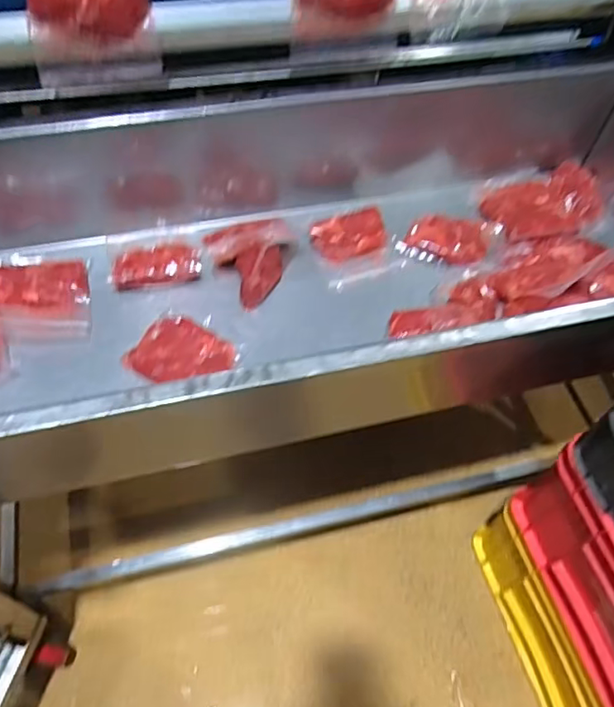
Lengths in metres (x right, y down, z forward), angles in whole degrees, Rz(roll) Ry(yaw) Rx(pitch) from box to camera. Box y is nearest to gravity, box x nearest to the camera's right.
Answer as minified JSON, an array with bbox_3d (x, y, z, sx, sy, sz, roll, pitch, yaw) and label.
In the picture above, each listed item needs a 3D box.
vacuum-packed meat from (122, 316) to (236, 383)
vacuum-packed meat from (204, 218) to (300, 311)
[{"bbox_3d":[-0.192,0.005,0.884,0.152,0.029,0.122,25,60,15],"label":"vacuum-packed meat"},{"bbox_3d":[-0.091,-0.174,0.965,0.159,0.095,0.170,-6,57,-5],"label":"vacuum-packed meat"}]

